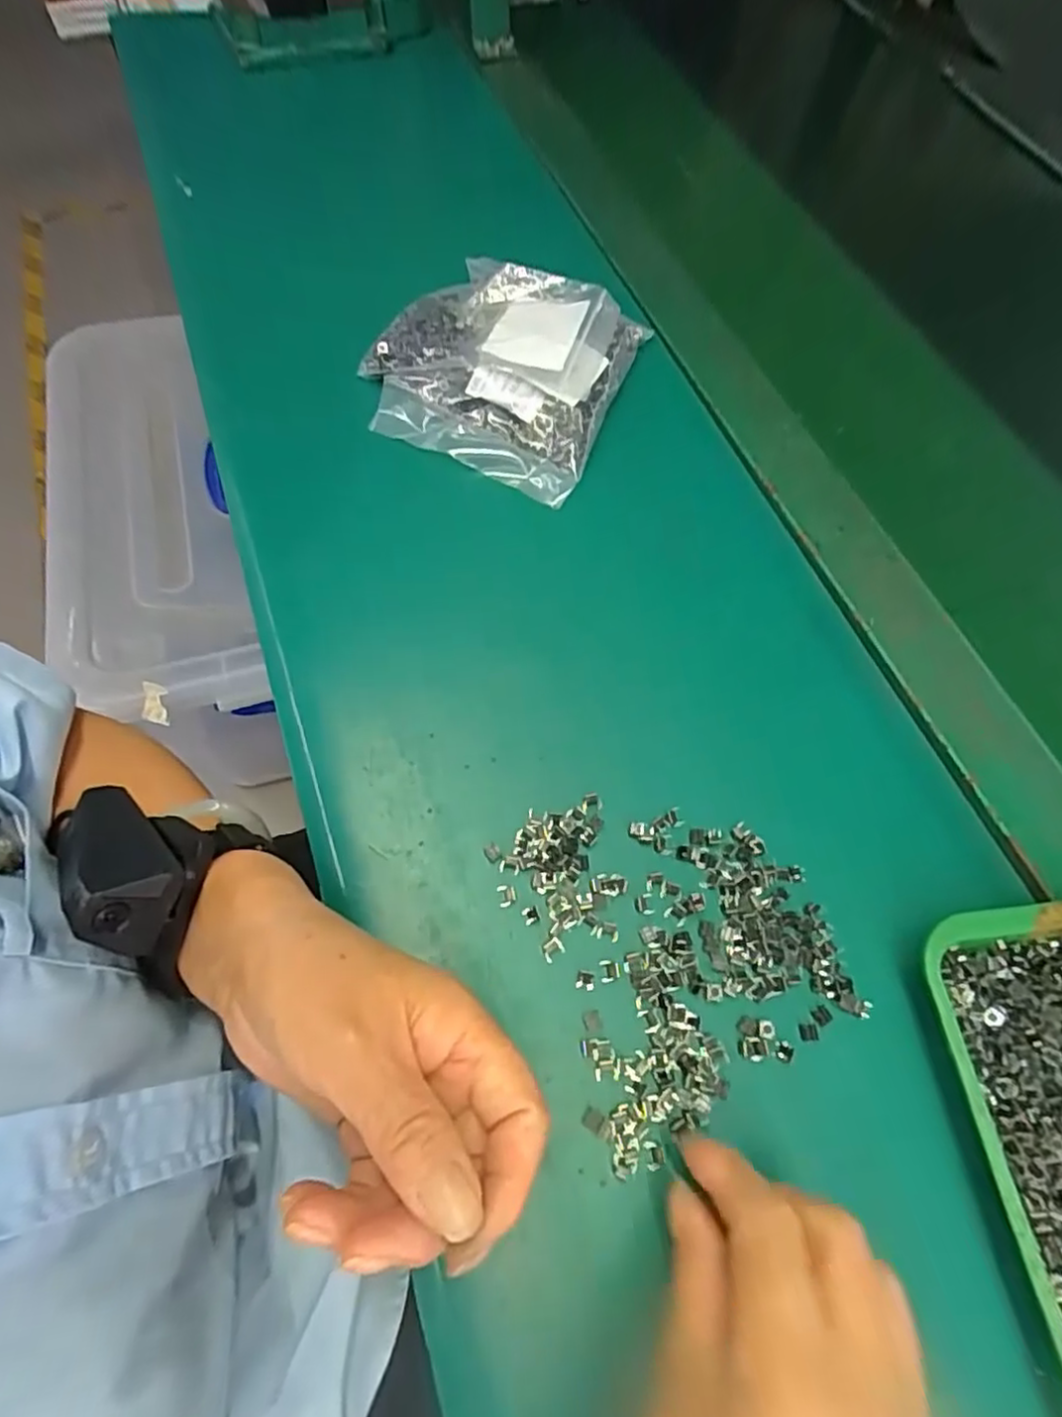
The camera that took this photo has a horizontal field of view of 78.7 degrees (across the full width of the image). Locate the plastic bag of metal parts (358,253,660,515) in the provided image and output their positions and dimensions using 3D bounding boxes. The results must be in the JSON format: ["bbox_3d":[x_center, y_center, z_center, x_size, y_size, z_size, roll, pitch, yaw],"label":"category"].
[{"bbox_3d":[-0.019,-0.220,0.406,0.154,0.044,0.153,23,65,8],"label":"plastic bag of metal parts"}]

